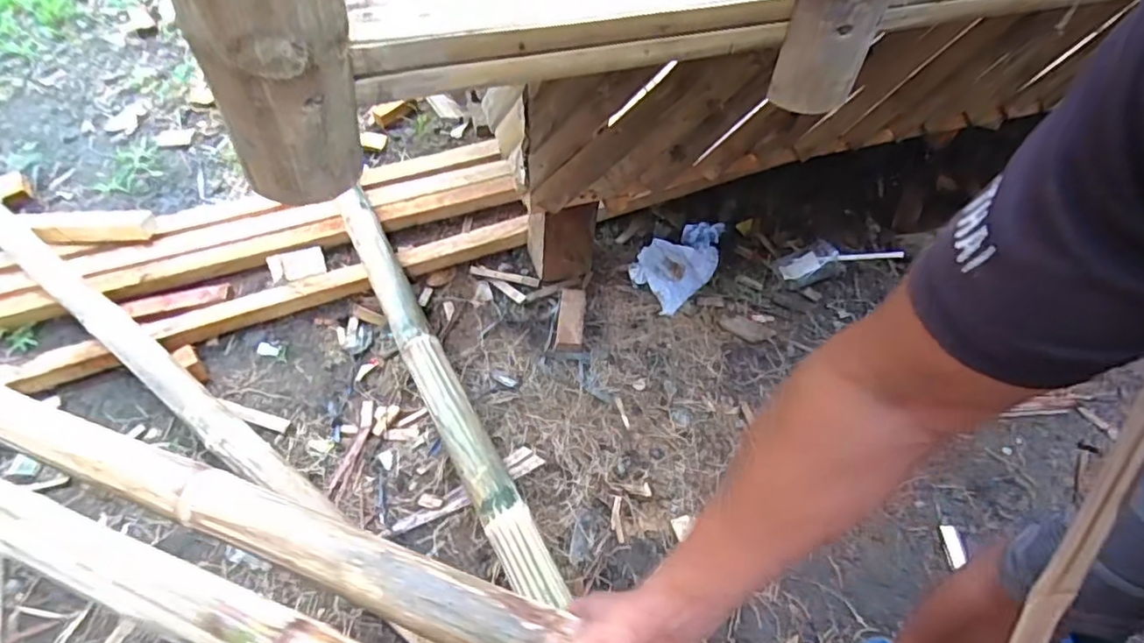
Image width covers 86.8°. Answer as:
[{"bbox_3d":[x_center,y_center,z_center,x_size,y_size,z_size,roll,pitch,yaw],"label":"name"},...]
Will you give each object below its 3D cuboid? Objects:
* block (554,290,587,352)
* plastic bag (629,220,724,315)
[{"bbox_3d":[-0.002,-0.005,1.217,0.053,0.031,0.143,4,58,2],"label":"block"},{"bbox_3d":[0.253,-0.142,1.319,0.139,0.054,0.286,39,62,21],"label":"plastic bag"}]

